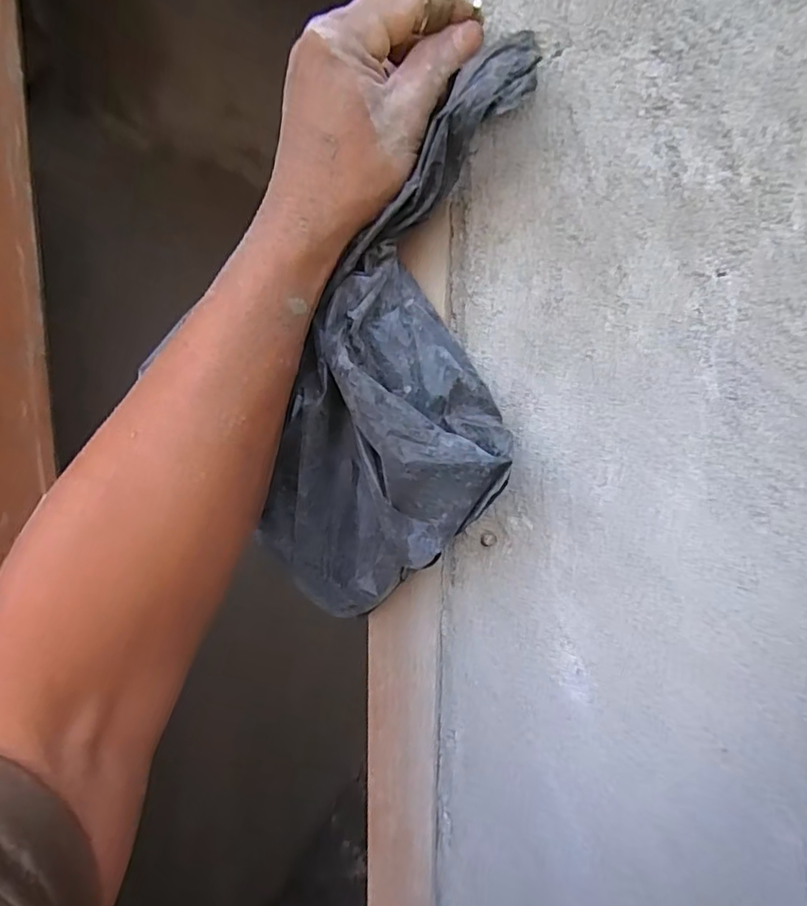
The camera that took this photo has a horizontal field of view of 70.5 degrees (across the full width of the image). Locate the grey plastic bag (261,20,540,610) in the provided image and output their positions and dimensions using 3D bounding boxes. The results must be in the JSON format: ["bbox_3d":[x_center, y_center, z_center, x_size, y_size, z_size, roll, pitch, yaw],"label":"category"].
[{"bbox_3d":[0.003,-0.044,0.264,0.095,0.260,0.065,14,9,-6],"label":"grey plastic bag"}]

